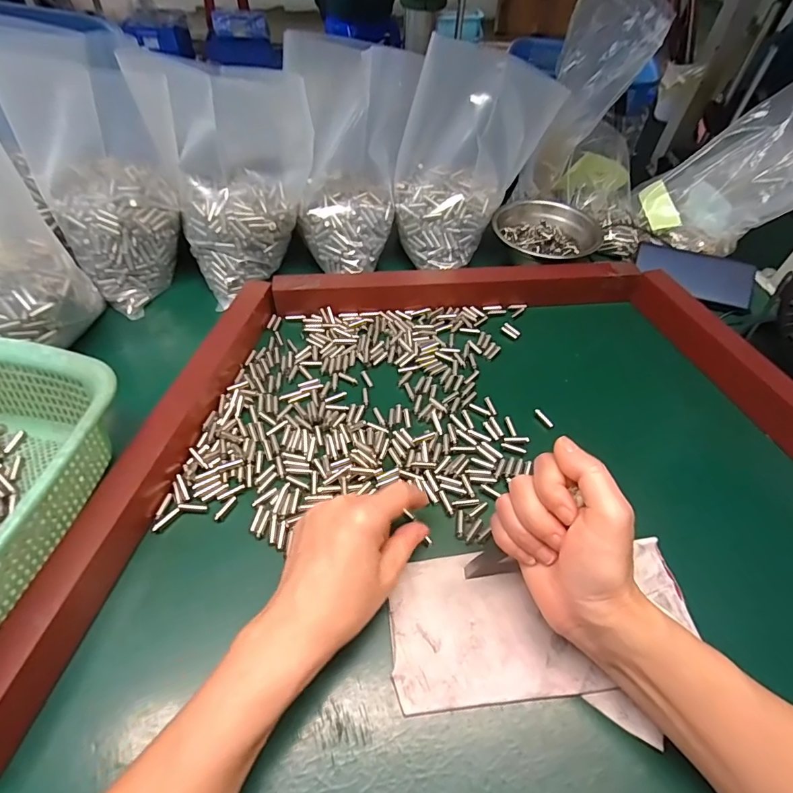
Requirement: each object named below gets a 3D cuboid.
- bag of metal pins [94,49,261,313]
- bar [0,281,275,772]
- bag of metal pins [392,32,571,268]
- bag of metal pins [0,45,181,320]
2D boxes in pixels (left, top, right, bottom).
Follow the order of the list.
[{"bbox_3d":[-0.164,-0.227,0.471,0.134,0.194,0.096,-26,55,-22],"label":"bag of metal pins"},{"bbox_3d":[-0.178,0.038,0.346,0.028,0.044,0.386,11,51,5],"label":"bar"},{"bbox_3d":[0.085,-0.267,0.512,0.096,0.206,0.180,36,57,23],"label":"bag of metal pins"},{"bbox_3d":[-0.292,-0.218,0.459,0.116,0.203,0.117,37,57,26],"label":"bag of metal pins"}]

